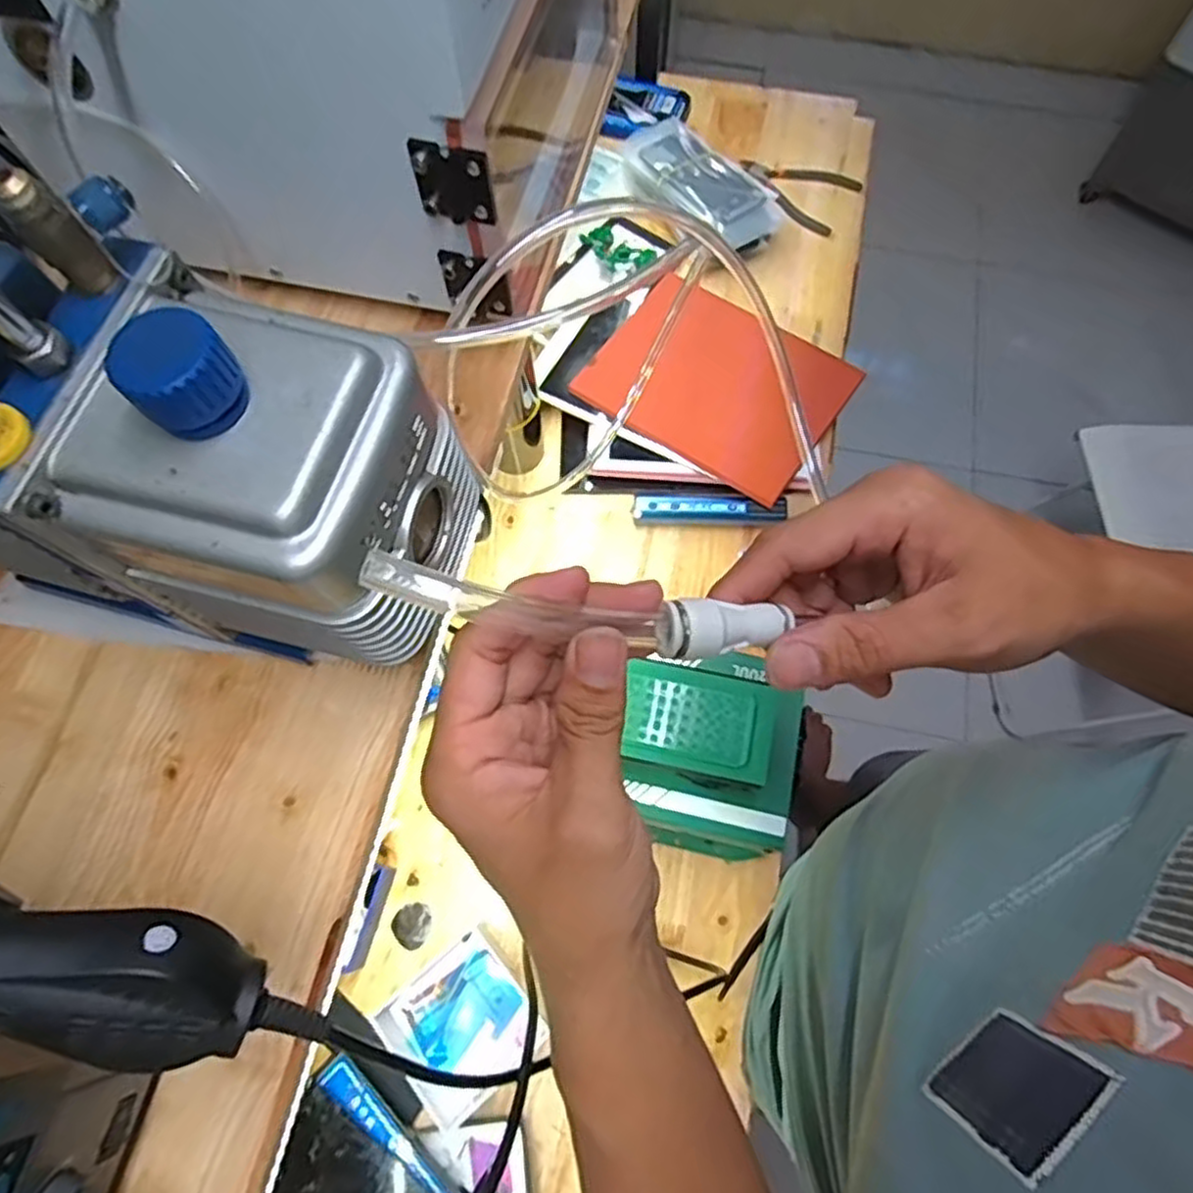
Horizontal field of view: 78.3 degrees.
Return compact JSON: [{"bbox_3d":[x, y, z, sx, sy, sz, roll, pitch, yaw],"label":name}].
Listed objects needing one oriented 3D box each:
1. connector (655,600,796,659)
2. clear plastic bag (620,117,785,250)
[{"bbox_3d":[0.043,0.010,0.242,0.046,0.013,0.017,-4,68,-19],"label":"connector"},{"bbox_3d":[0.115,-0.498,0.881,0.101,0.052,0.235,-37,73,-13],"label":"clear plastic bag"}]

